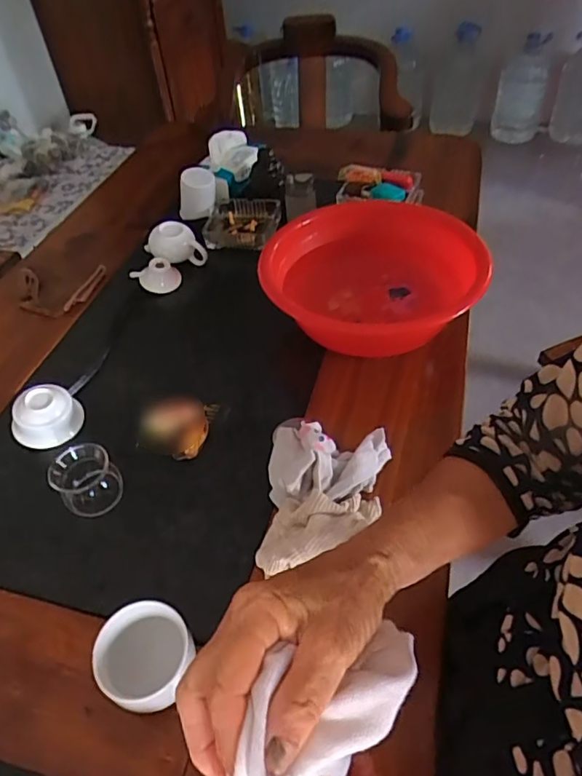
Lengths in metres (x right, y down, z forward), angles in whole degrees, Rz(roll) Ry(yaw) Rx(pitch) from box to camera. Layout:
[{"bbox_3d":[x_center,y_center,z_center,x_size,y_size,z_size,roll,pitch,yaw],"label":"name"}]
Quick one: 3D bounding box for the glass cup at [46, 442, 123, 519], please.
[{"bbox_3d":[-0.227,0.102,0.594,0.066,0.056,0.059,-25,51,-17],"label":"glass cup"}]

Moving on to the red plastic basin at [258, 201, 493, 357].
[{"bbox_3d":[0.105,-0.149,0.769,0.260,0.102,0.281,-2,48,2],"label":"red plastic basin"}]

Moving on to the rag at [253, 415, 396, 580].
[{"bbox_3d":[0.032,0.115,0.562,0.130,0.062,0.189,5,49,9],"label":"rag"}]

